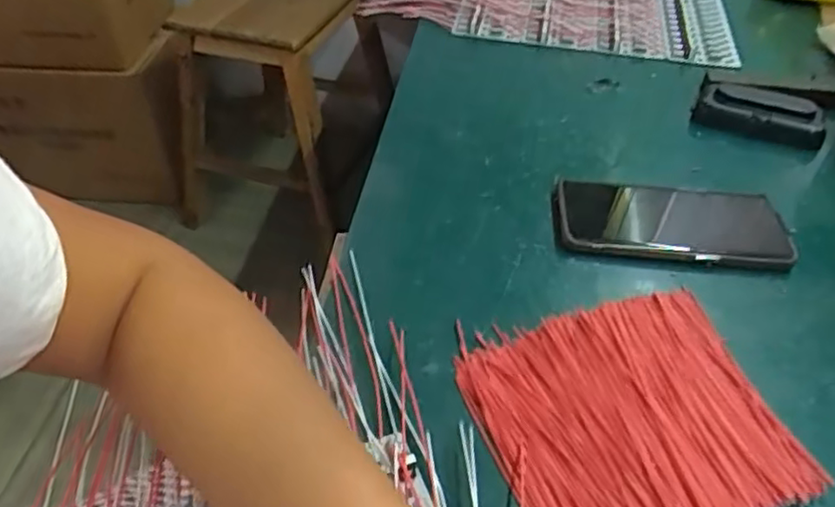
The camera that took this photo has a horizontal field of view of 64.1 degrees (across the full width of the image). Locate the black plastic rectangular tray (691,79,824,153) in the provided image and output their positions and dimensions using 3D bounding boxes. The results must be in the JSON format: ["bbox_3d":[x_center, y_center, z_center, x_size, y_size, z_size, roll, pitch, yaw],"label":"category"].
[{"bbox_3d":[0.300,-0.120,0.584,0.104,0.027,0.051,22,48,19],"label":"black plastic rectangular tray"}]

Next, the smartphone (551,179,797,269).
[{"bbox_3d":[0.184,-0.026,0.493,0.159,0.013,0.078,5,45,2],"label":"smartphone"}]

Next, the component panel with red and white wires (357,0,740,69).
[{"bbox_3d":[0.140,-0.284,0.758,0.403,0.034,0.177,6,45,4],"label":"component panel with red and white wires"}]

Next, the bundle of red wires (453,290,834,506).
[{"bbox_3d":[0.119,0.090,0.360,0.157,0.018,0.154,-12,47,-15],"label":"bundle of red wires"}]

